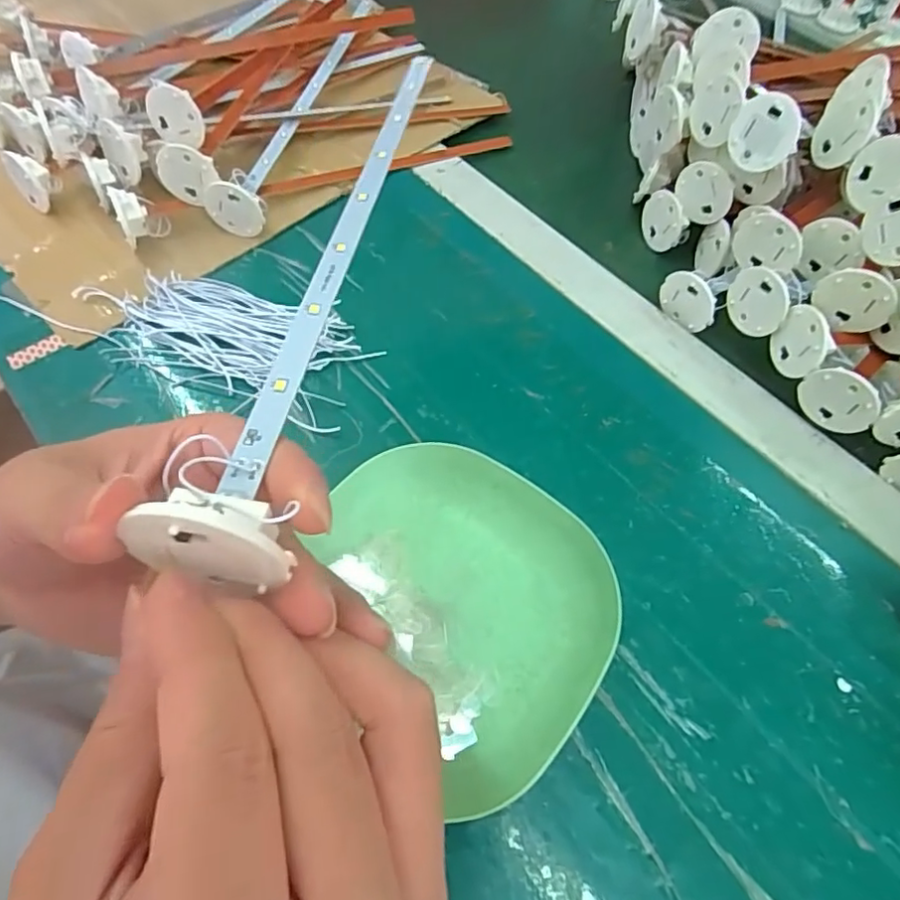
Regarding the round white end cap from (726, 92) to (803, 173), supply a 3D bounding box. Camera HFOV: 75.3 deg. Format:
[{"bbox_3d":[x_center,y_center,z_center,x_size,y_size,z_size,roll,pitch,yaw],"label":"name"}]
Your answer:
[{"bbox_3d":[0.178,-0.180,0.332,0.005,0.038,0.040,-20,44,-31],"label":"round white end cap"}]

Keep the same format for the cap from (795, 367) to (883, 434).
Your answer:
[{"bbox_3d":[0.209,-0.025,0.318,0.004,0.044,0.039,-35,67,-20],"label":"cap"}]

